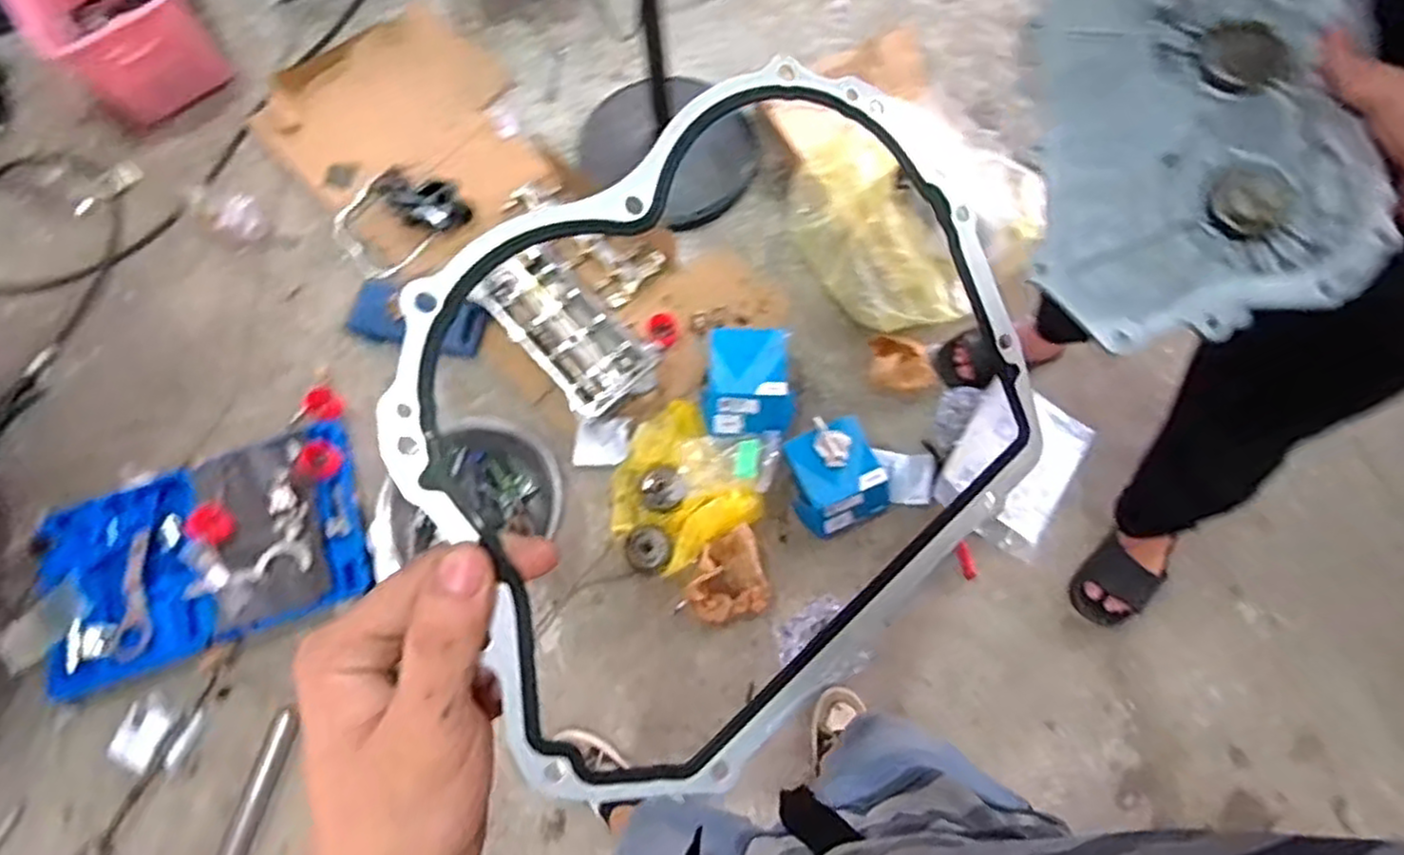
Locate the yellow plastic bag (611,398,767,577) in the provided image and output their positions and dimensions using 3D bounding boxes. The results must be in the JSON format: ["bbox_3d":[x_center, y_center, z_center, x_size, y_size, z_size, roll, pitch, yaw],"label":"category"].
[{"bbox_3d":[-0.066,0.120,1.502,0.274,0.114,0.310,-31,73,-8],"label":"yellow plastic bag"}]

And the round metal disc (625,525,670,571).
[{"bbox_3d":[-0.114,0.253,1.507,0.087,0.022,0.089,-1,71,2],"label":"round metal disc"}]

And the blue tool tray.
[{"bbox_3d":[-1.058,0.259,1.515,0.667,0.085,0.406,-19,72,-4],"label":"blue tool tray"}]

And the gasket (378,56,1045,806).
[{"bbox_3d":[0.013,-0.004,0.264,0.259,0.008,0.200,-40,101,-16],"label":"gasket"}]

